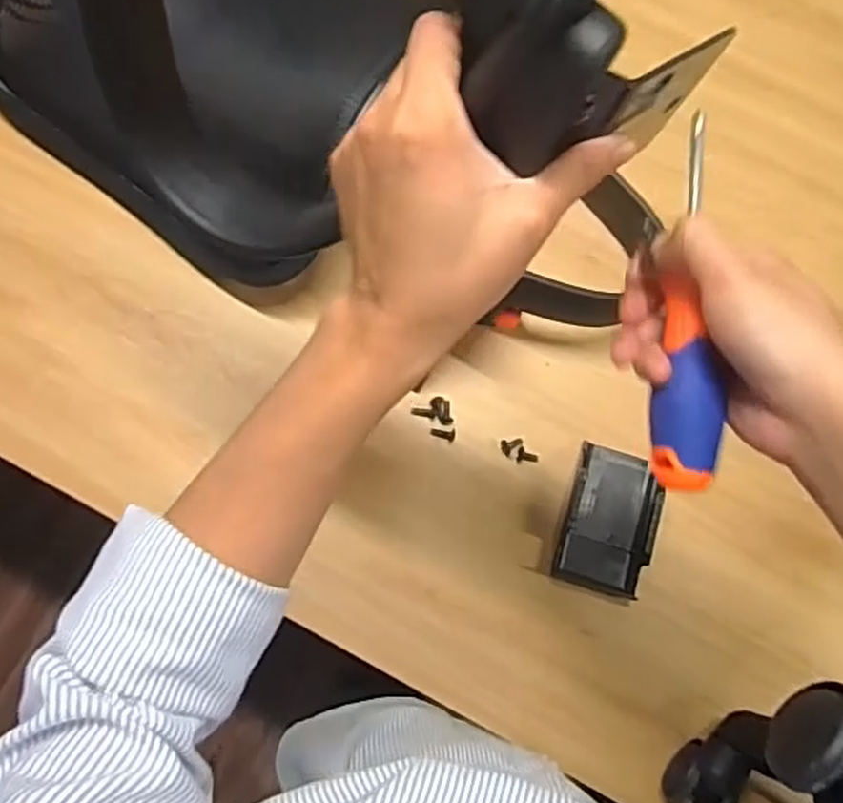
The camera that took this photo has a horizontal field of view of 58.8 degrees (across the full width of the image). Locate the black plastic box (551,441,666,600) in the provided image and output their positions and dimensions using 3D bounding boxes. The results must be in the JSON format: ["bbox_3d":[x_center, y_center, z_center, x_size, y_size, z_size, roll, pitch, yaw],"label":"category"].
[{"bbox_3d":[0.170,0.106,0.669,0.075,0.023,0.123,15,77,1],"label":"black plastic box"}]

